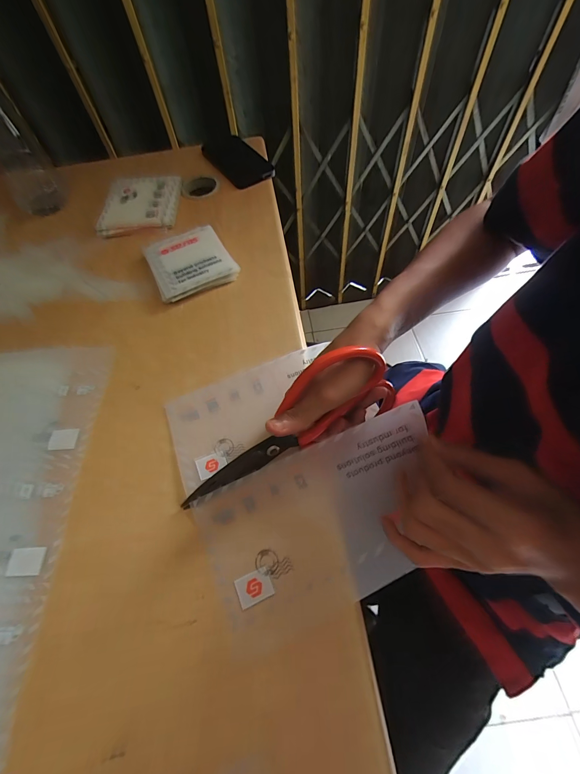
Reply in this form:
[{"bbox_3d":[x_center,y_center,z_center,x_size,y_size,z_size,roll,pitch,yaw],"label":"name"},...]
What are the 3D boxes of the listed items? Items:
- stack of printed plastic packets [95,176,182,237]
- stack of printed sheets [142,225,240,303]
[{"bbox_3d":[-0.239,-0.293,0.508,0.120,0.018,0.127,-2,61,1],"label":"stack of printed plastic packets"},{"bbox_3d":[-0.138,-0.174,0.439,0.104,0.015,0.117,-24,63,-11],"label":"stack of printed sheets"}]

